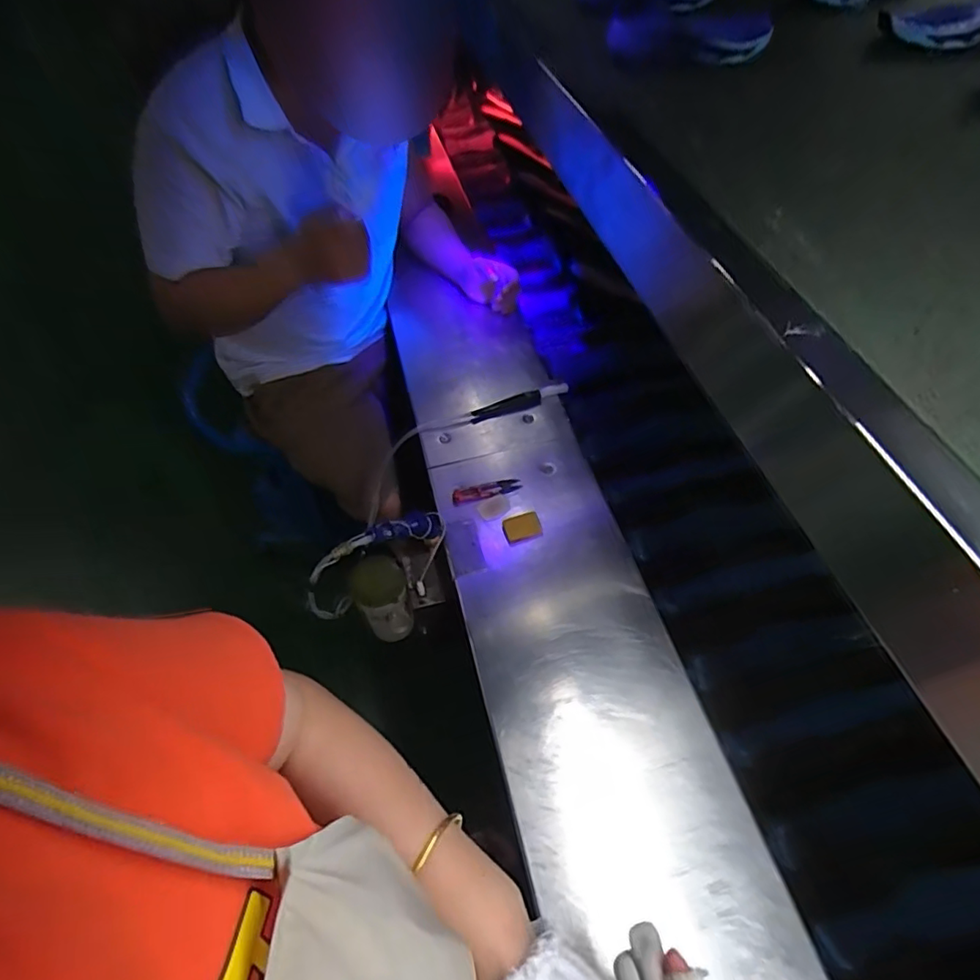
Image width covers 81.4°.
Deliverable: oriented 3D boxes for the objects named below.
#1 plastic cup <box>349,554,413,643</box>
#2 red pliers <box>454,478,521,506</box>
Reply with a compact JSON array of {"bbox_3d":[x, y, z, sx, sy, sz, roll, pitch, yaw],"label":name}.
[{"bbox_3d":[-0.159,0.161,0.845,0.077,0.106,0.092,-17,55,-11],"label":"plastic cup"},{"bbox_3d":[-0.004,0.000,0.832,0.104,0.014,0.027,-17,55,-11],"label":"red pliers"}]

